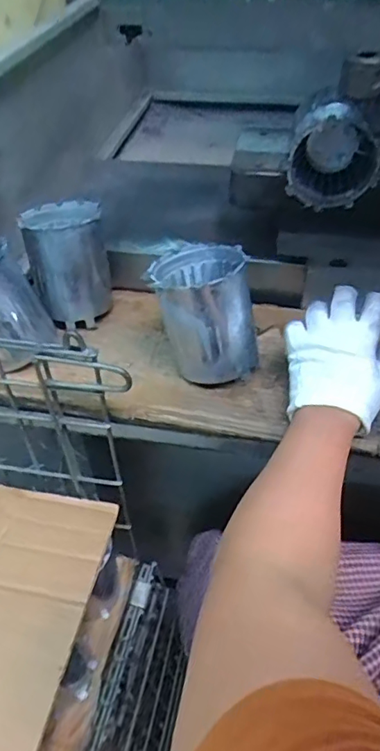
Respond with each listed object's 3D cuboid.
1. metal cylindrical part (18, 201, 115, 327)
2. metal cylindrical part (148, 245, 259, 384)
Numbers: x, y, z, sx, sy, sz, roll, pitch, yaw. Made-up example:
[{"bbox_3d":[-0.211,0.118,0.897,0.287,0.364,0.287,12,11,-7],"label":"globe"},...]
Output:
[{"bbox_3d":[-0.143,-0.136,0.638,0.090,0.111,0.109,-8,46,-6],"label":"metal cylindrical part"},{"bbox_3d":[0.015,-0.067,0.551,0.100,0.113,0.107,-1,46,1],"label":"metal cylindrical part"}]

